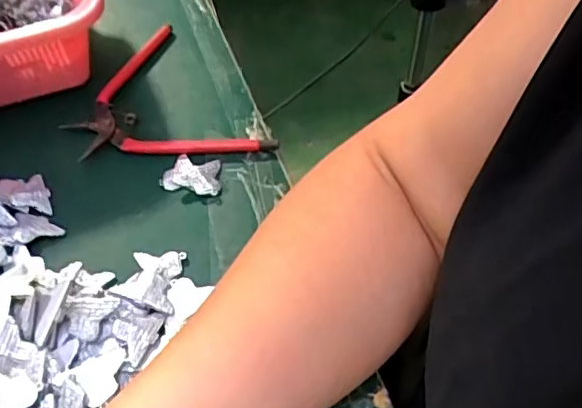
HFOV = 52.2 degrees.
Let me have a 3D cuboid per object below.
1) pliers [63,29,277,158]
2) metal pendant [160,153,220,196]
[{"bbox_3d":[-0.088,-0.085,0.437,0.141,0.019,0.122,-5,50,-2],"label":"pliers"},{"bbox_3d":[-0.064,-0.021,0.392,0.039,0.010,0.029,6,51,7],"label":"metal pendant"}]

